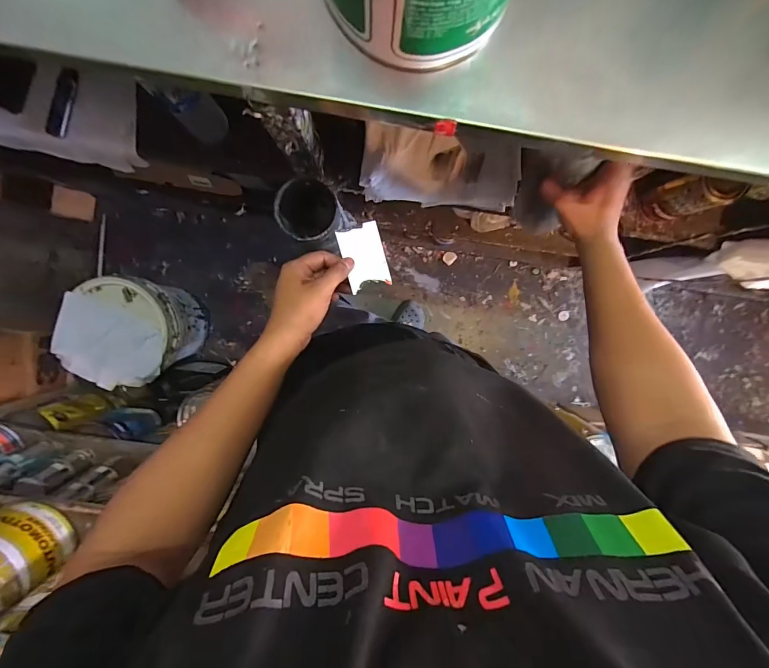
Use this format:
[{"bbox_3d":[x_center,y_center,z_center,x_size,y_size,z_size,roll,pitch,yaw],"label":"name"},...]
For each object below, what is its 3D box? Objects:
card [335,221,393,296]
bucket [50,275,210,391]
[{"bbox_3d":[-0.024,-0.092,0.453,0.051,0.005,0.075,-17,94,-9],"label":"card"},{"bbox_3d":[-0.727,-0.017,1.130,0.287,0.283,0.280,0,96,-1],"label":"bucket"}]

